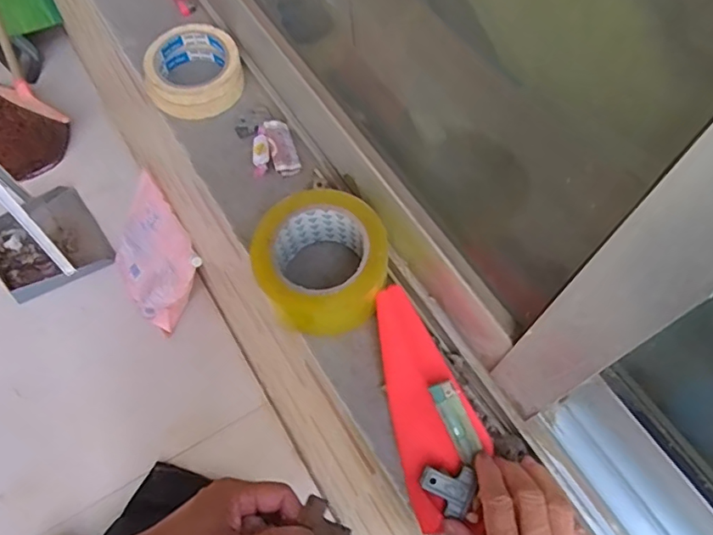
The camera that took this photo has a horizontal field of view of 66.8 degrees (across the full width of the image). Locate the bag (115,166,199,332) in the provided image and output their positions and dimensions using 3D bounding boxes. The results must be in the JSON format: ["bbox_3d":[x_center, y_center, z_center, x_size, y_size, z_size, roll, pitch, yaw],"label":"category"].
[{"bbox_3d":[-0.484,-0.019,1.297,0.254,0.362,0.063,52,40,12],"label":"bag"}]

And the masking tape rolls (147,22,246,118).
[{"bbox_3d":[-0.179,-0.216,0.593,0.102,0.036,0.107,-15,64,-11],"label":"masking tape rolls"}]

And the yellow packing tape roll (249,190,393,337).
[{"bbox_3d":[-0.029,-0.003,0.457,0.110,0.077,0.101,1,62,-3],"label":"yellow packing tape roll"}]

